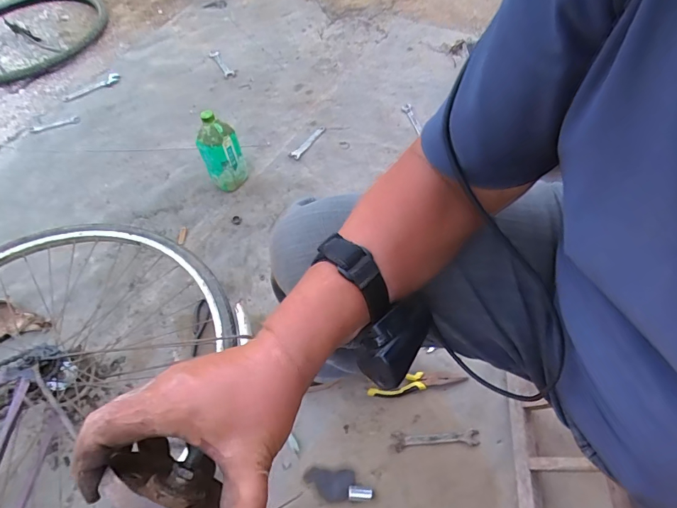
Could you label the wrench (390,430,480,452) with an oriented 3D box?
[{"bbox_3d":[0.176,0.336,0.731,0.151,0.010,0.030,-4,56,1],"label":"wrench"}]

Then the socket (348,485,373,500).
[{"bbox_3d":[0.038,0.411,0.691,0.042,0.015,0.022,2,56,5],"label":"socket"}]

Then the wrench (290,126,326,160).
[{"bbox_3d":[-0.086,-0.317,1.145,0.029,0.005,0.130,39,80,25],"label":"wrench"}]

